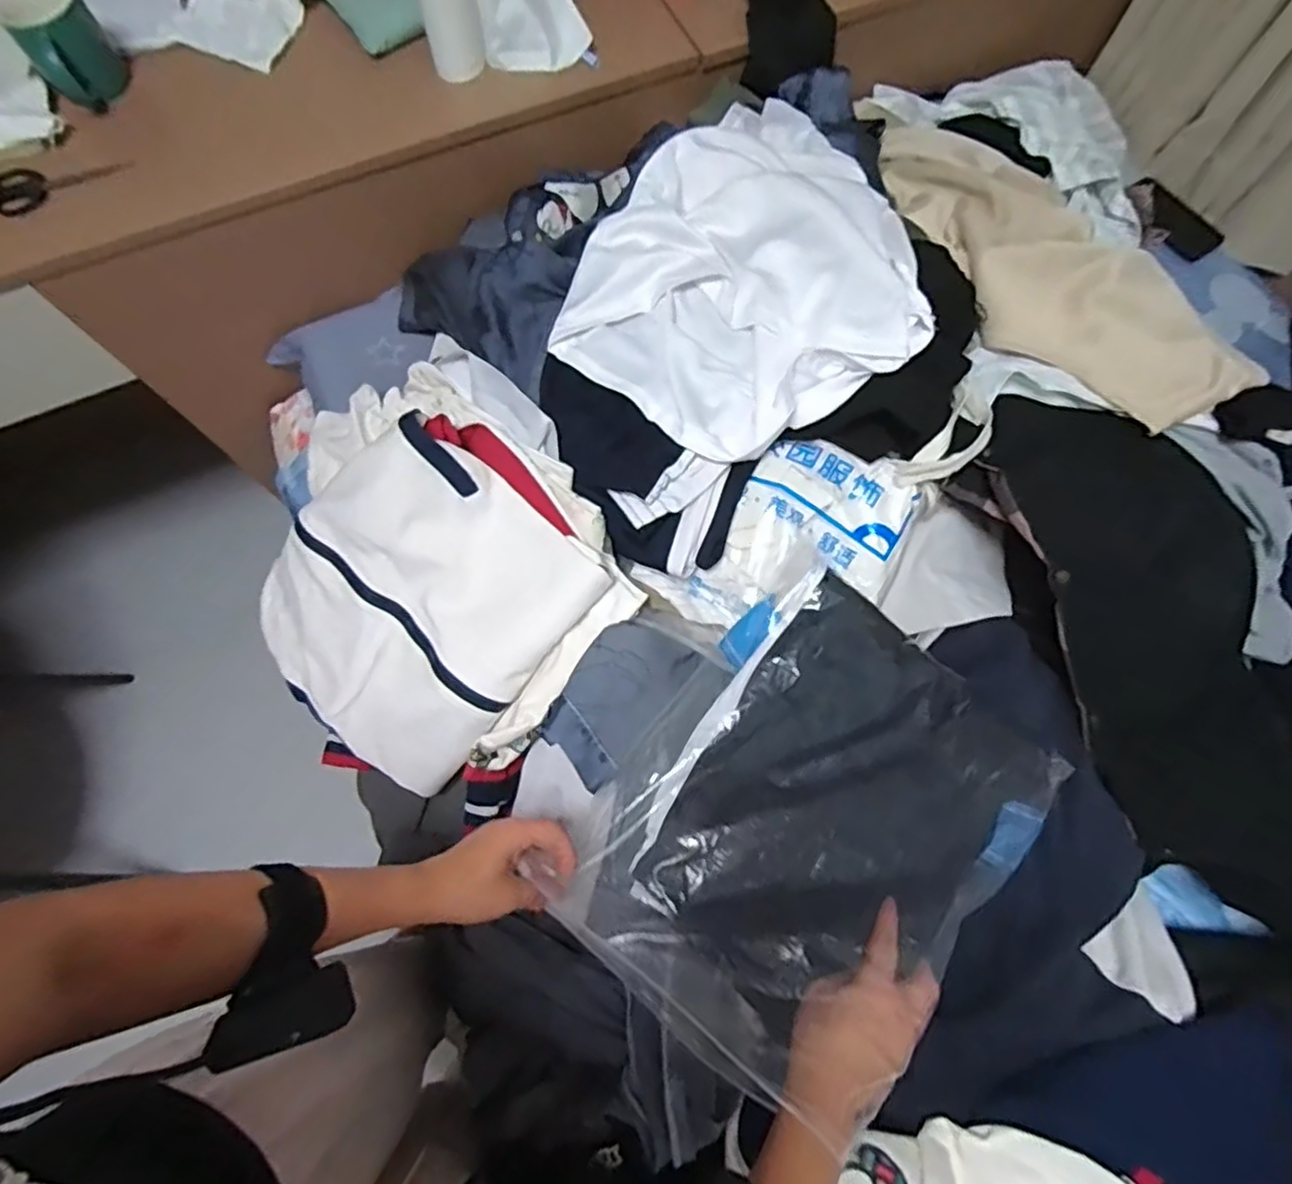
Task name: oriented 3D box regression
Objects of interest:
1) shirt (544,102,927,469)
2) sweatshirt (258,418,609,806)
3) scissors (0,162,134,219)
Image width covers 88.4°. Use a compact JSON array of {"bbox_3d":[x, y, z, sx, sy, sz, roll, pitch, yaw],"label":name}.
[{"bbox_3d":[0.123,-0.336,0.686,0.356,0.092,0.402,42,75,12],"label":"shirt"},{"bbox_3d":[-0.249,0.013,0.692,0.319,0.080,0.371,45,103,8],"label":"sweatshirt"},{"bbox_3d":[-0.639,-0.453,0.729,0.141,0.020,0.050,-27,74,-10],"label":"scissors"}]

